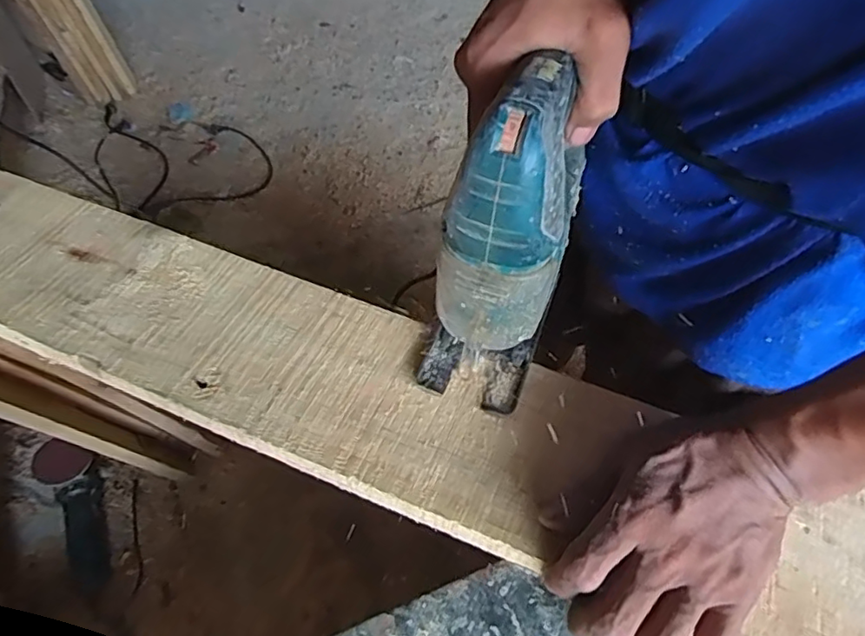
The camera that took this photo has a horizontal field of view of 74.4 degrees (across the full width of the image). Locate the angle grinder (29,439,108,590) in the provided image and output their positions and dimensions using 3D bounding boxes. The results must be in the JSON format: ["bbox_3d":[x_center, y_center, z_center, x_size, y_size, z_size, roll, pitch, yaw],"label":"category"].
[{"bbox_3d":[-0.686,0.371,1.098,0.106,0.085,0.314,-21,59,-17],"label":"angle grinder"}]

